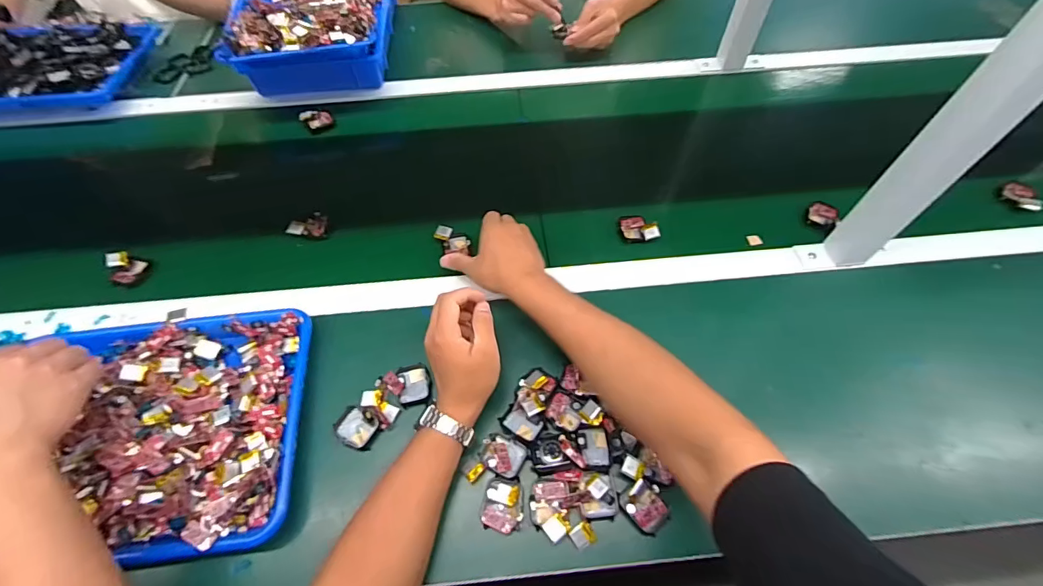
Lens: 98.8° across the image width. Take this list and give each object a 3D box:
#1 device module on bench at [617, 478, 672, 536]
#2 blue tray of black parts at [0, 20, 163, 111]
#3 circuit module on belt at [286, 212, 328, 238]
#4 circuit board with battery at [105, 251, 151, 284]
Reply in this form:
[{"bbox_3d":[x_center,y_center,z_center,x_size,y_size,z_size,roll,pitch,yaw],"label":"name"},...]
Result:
[{"bbox_3d":[0.121,0.206,0.431,0.038,0.014,0.043,-32,63,-17],"label":"device module on bench"},{"bbox_3d":[-0.869,-0.415,0.815,0.334,0.045,0.244,-7,59,-2],"label":"blue tray of black parts"},{"bbox_3d":[-0.300,-0.096,0.630,0.051,0.012,0.038,-4,59,-1],"label":"circuit module on belt"},{"bbox_3d":[-0.526,-0.036,0.596,0.037,0.026,0.045,-27,62,-14],"label":"circuit board with battery"}]

